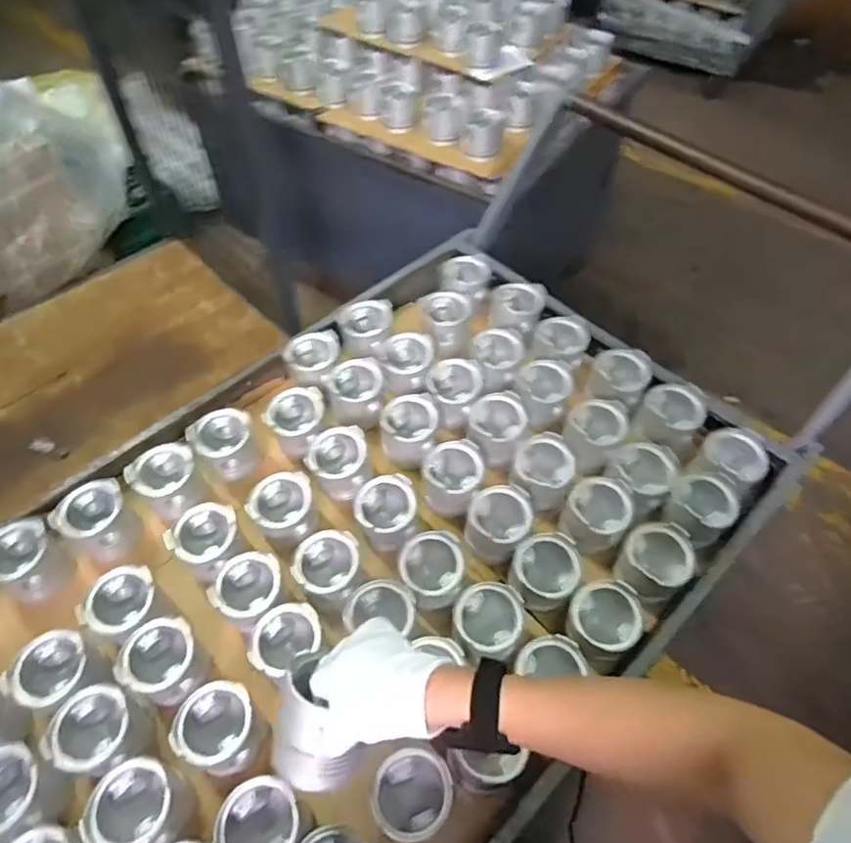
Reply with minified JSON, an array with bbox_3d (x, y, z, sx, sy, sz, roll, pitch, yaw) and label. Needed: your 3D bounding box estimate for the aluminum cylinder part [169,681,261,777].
[{"bbox_3d":[-0.233,0.350,0.686,0.089,0.077,0.082,0,53,0],"label":"aluminum cylinder part"}]

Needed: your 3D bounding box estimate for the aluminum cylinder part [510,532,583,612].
[{"bbox_3d":[0.153,0.208,0.799,0.086,0.084,0.102,29,58,19],"label":"aluminum cylinder part"}]

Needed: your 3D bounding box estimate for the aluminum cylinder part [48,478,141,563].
[{"bbox_3d":[-0.463,0.141,0.861,0.081,0.091,0.087,0,53,0],"label":"aluminum cylinder part"}]

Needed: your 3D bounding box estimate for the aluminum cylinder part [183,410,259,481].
[{"bbox_3d":[-0.306,0.036,0.929,0.090,0.073,0.096,0,53,0],"label":"aluminum cylinder part"}]

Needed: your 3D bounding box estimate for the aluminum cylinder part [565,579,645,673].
[{"bbox_3d":[0.223,0.261,0.761,0.090,0.093,0.096,0,53,0],"label":"aluminum cylinder part"}]

